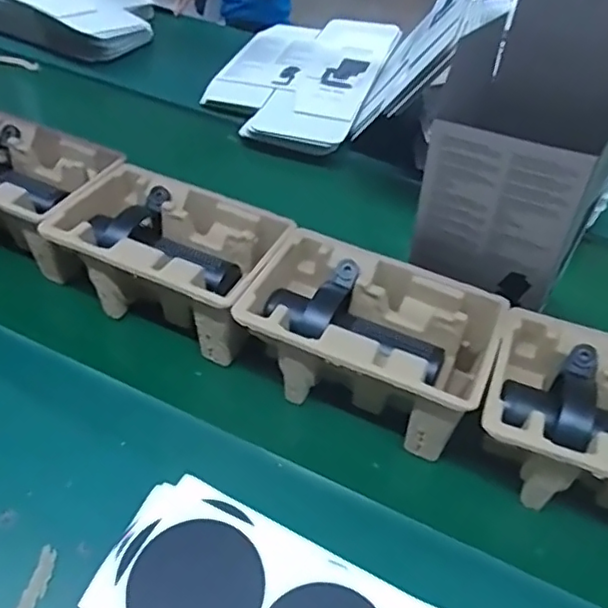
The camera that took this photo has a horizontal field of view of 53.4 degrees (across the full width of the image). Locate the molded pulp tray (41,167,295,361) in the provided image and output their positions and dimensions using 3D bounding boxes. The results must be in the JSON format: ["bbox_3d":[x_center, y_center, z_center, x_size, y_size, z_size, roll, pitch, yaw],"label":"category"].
[{"bbox_3d":[-0.141,-0.048,0.659,0.230,0.099,0.149,23,47,16],"label":"molded pulp tray"}]

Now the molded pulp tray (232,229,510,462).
[{"bbox_3d":[0.061,0.038,0.596,0.228,0.102,0.146,20,47,14],"label":"molded pulp tray"}]

